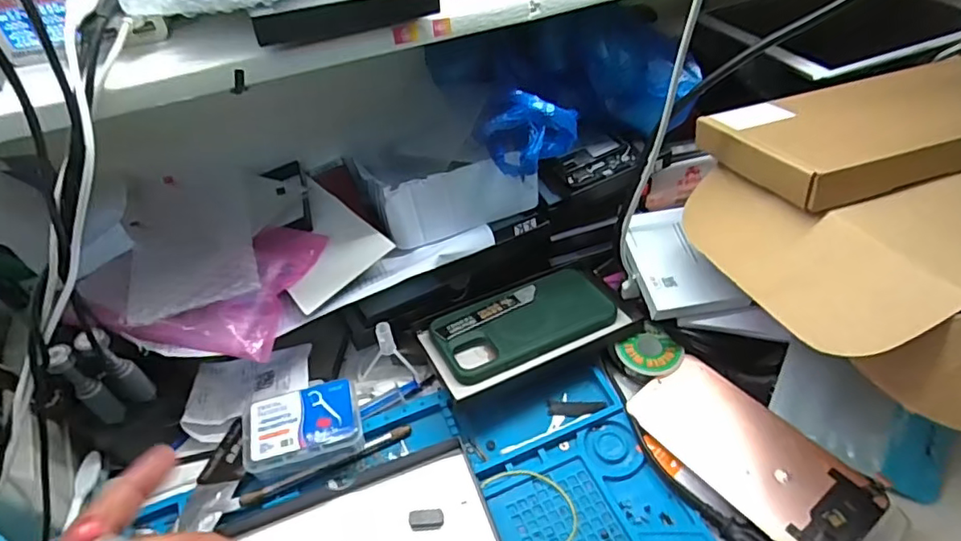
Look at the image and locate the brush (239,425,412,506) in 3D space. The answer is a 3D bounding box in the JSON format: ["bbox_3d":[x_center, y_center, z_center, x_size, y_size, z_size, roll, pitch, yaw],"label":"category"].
[{"bbox_3d":[-0.113,0.143,0.418,0.126,0.010,0.008,-22,48,-16],"label":"brush"}]

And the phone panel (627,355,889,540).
[{"bbox_3d":[0.184,0.124,0.390,0.072,0.008,0.155,-37,46,-15],"label":"phone panel"}]

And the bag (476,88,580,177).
[{"bbox_3d":[0.034,-0.103,0.413,0.072,0.072,0.036,24,52,26],"label":"bag"}]

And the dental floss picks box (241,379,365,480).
[{"bbox_3d":[-0.131,0.121,0.422,0.085,0.039,0.059,-13,47,-7],"label":"dental floss picks box"}]

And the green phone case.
[{"bbox_3d":[0.036,0.041,0.468,0.146,0.007,0.073,-21,47,-17],"label":"green phone case"}]

